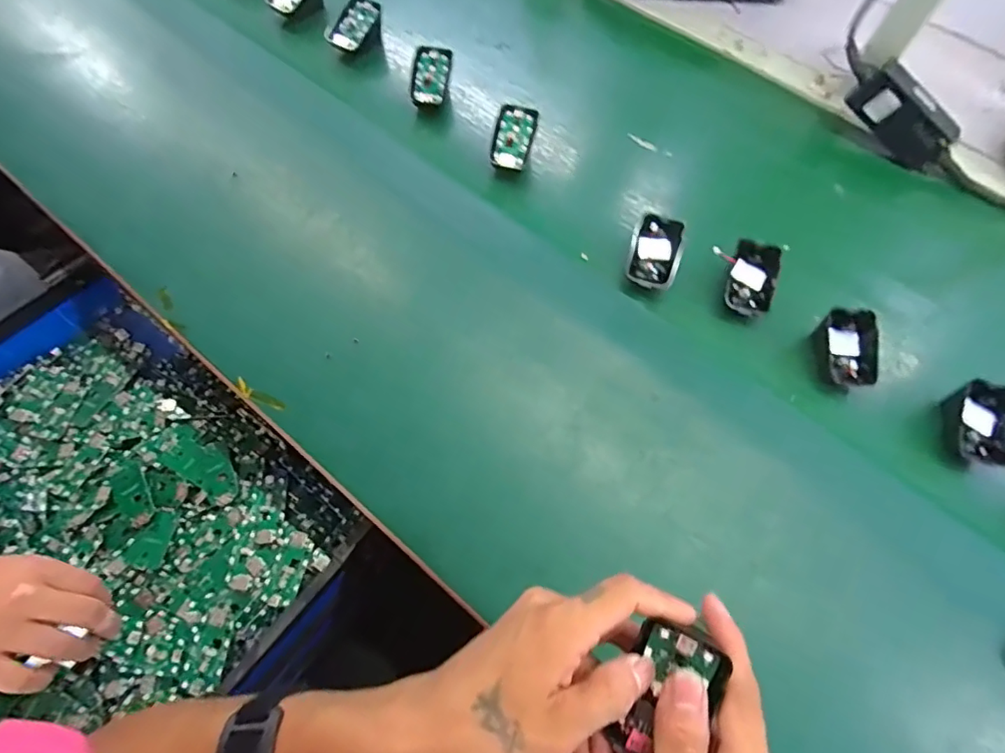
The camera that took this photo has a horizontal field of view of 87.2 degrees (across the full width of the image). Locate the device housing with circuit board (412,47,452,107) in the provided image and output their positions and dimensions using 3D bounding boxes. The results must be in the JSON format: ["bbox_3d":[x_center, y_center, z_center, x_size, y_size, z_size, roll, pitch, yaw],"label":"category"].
[{"bbox_3d":[-0.079,-0.334,0.588,0.037,0.018,0.068,10,88,-10],"label":"device housing with circuit board"}]

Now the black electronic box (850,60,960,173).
[{"bbox_3d":[0.436,-0.280,0.576,0.116,0.055,0.020,45,68,-6],"label":"black electronic box"}]

